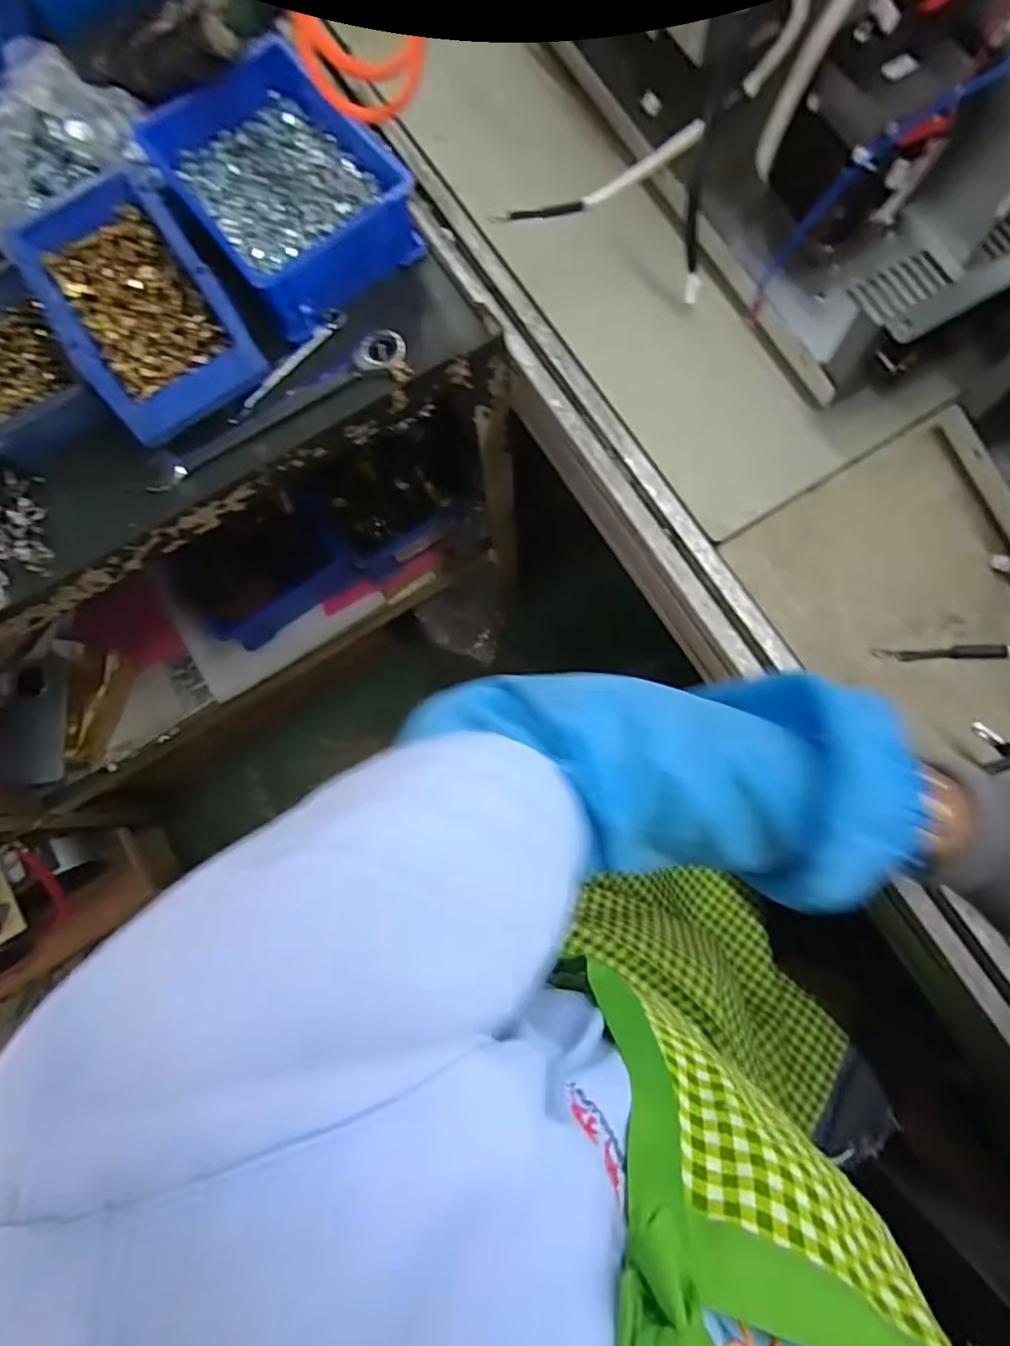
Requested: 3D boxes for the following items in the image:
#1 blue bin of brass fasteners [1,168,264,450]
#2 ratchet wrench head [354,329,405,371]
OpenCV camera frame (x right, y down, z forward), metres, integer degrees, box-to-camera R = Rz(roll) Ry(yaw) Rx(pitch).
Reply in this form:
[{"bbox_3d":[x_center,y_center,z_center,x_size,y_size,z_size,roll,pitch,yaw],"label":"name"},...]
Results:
[{"bbox_3d":[-0.283,-0.285,0.487,0.117,0.068,0.185,-33,78,-4],"label":"blue bin of brass fasteners"},{"bbox_3d":[-0.102,-0.262,0.508,0.040,0.012,0.032,0,78,3],"label":"ratchet wrench head"}]

